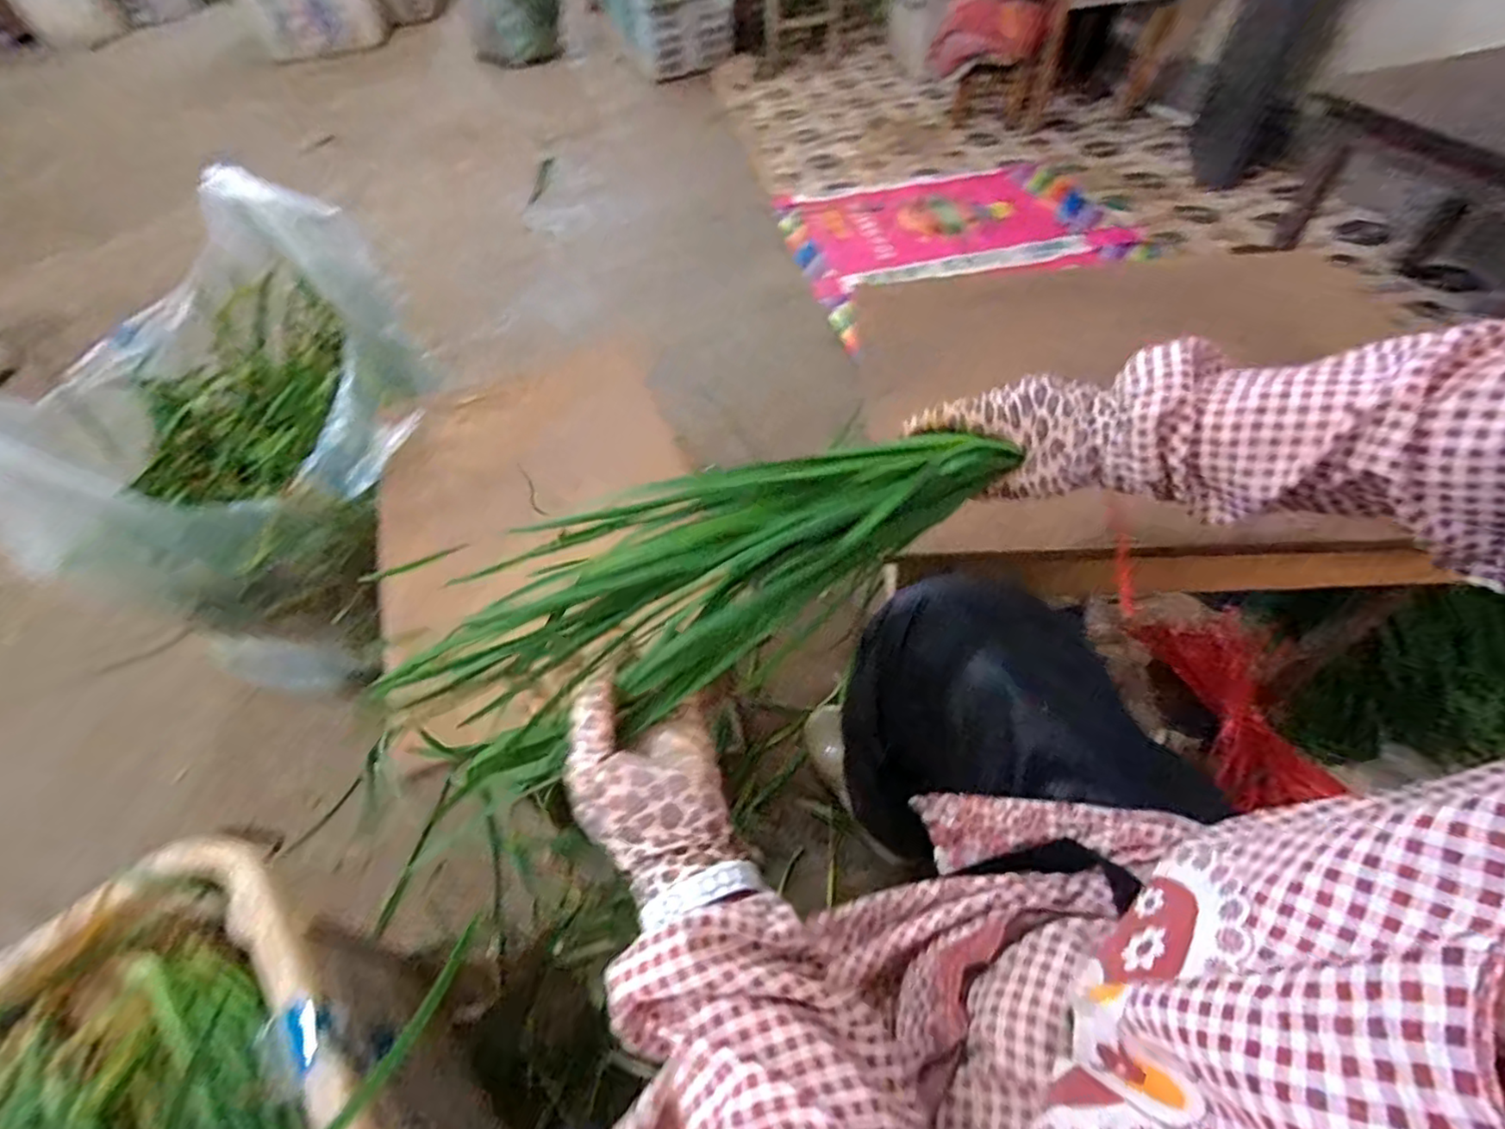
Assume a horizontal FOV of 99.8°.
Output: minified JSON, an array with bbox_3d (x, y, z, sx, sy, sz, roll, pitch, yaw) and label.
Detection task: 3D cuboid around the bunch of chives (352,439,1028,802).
[{"bbox_3d":[-0.030,-0.001,0.407,0.386,0.049,0.145,-25,56,-2],"label":"bunch of chives"}]

